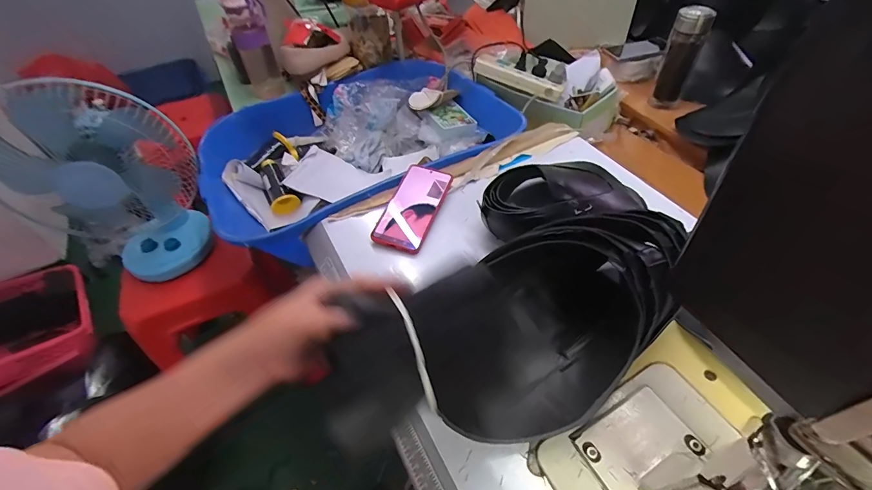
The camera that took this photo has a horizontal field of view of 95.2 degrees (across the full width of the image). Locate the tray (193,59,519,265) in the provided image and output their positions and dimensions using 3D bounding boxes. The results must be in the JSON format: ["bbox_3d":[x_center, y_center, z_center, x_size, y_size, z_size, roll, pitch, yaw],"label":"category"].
[{"bbox_3d":[-0.162,-0.204,0.861,0.622,0.144,0.462,-27,53,-18],"label":"tray"}]

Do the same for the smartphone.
[{"bbox_3d":[-0.034,-0.063,0.639,0.081,0.014,0.173,20,61,6],"label":"smartphone"}]

